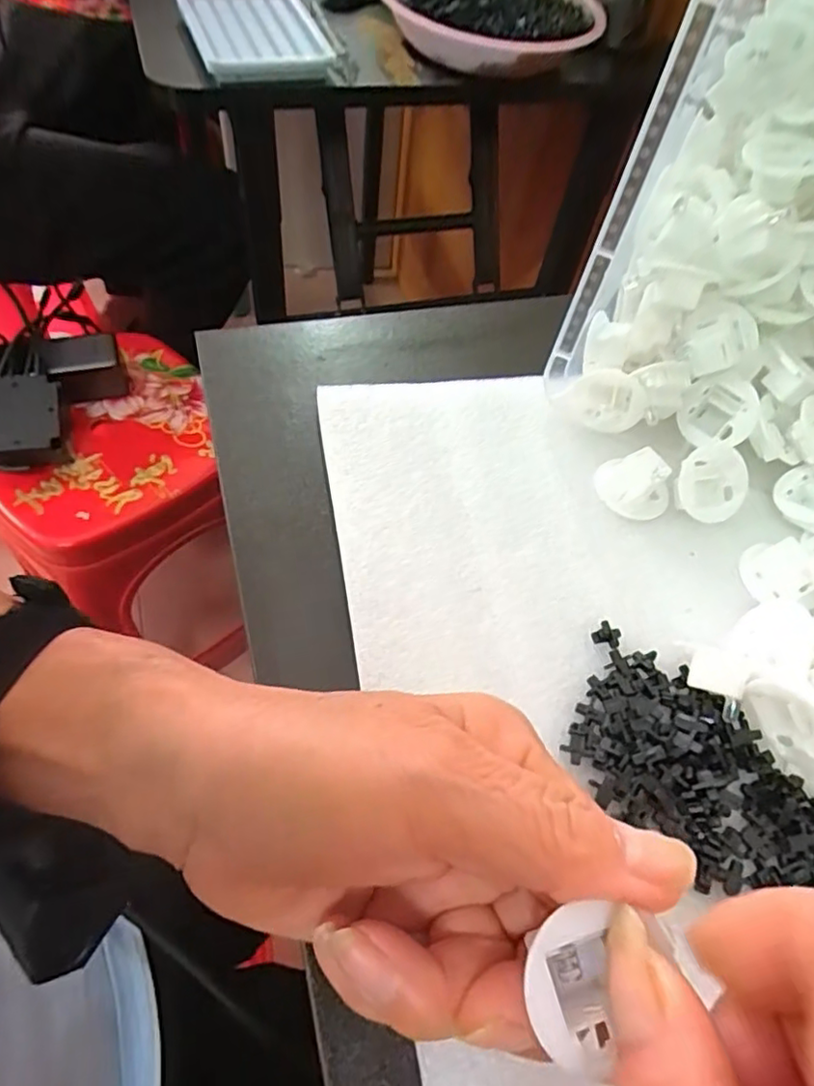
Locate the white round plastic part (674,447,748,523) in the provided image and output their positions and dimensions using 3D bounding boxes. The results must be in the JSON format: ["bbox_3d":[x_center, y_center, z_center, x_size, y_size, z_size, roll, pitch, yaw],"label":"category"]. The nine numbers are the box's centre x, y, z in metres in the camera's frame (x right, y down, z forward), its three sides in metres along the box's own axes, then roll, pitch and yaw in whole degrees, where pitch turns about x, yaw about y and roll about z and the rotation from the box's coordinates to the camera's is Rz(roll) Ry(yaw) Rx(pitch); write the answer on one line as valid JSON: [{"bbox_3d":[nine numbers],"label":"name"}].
[{"bbox_3d":[0.130,-0.025,0.263,0.030,0.010,0.032,-10,101,0],"label":"white round plastic part"}]

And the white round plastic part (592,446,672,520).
[{"bbox_3d":[0.099,-0.027,0.265,0.032,0.016,0.024,34,63,15],"label":"white round plastic part"}]

